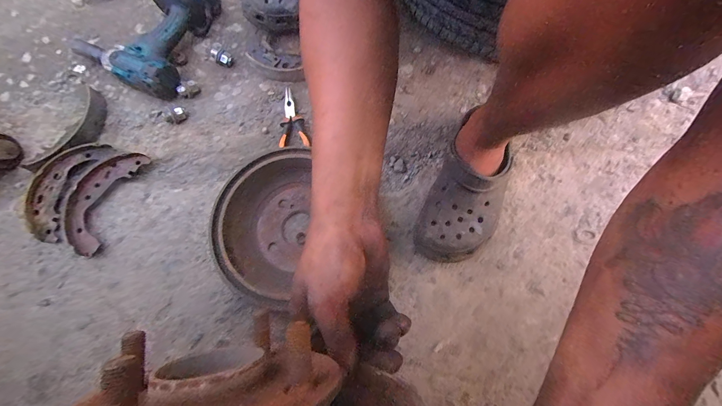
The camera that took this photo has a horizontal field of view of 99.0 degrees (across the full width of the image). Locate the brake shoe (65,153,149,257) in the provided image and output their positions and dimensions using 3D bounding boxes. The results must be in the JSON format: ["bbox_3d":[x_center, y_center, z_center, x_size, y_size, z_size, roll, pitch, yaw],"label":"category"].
[{"bbox_3d":[-0.420,-0.008,0.499,0.066,0.033,0.174,20,76,5],"label":"brake shoe"}]

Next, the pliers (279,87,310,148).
[{"bbox_3d":[-0.127,-0.149,0.540,0.048,0.021,0.120,-14,76,-3],"label":"pliers"}]

